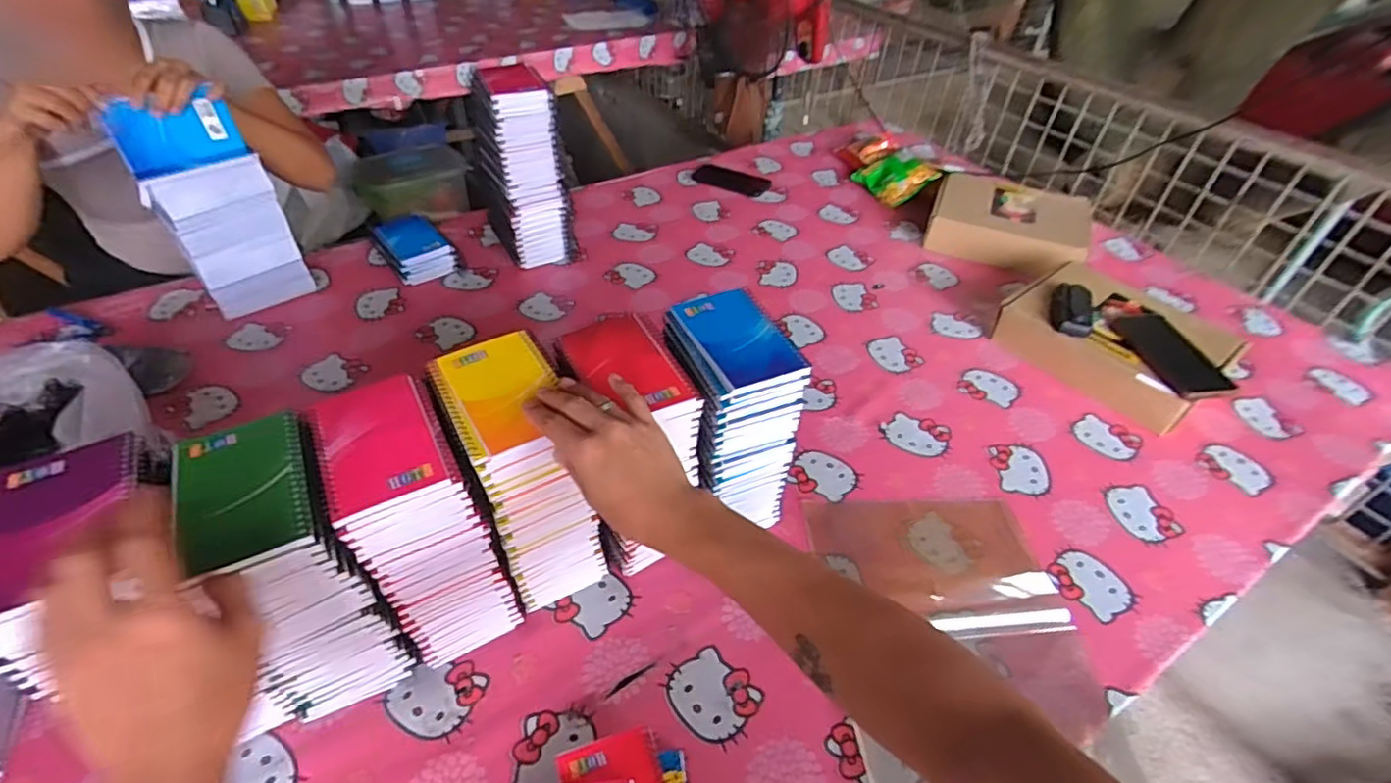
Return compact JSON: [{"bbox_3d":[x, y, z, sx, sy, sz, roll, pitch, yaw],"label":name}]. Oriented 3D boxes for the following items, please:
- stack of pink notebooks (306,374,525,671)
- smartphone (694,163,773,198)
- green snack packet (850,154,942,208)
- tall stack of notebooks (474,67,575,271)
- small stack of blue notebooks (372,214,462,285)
[{"bbox_3d":[-0.246,0.126,0.566,0.097,0.246,0.133,-24,50,-25],"label":"stack of pink notebooks"},{"bbox_3d":[0.079,-0.459,1.363,0.172,0.007,0.092,25,48,21],"label":"smartphone"},{"bbox_3d":[0.422,-0.454,1.329,0.121,0.040,0.156,-31,49,5],"label":"green snack packet"},{"bbox_3d":[-0.292,-0.363,1.051,0.115,0.291,0.148,-18,48,-21],"label":"tall stack of notebooks"},{"bbox_3d":[-0.486,-0.246,1.083,0.099,0.046,0.171,-27,51,-27],"label":"small stack of blue notebooks"}]

